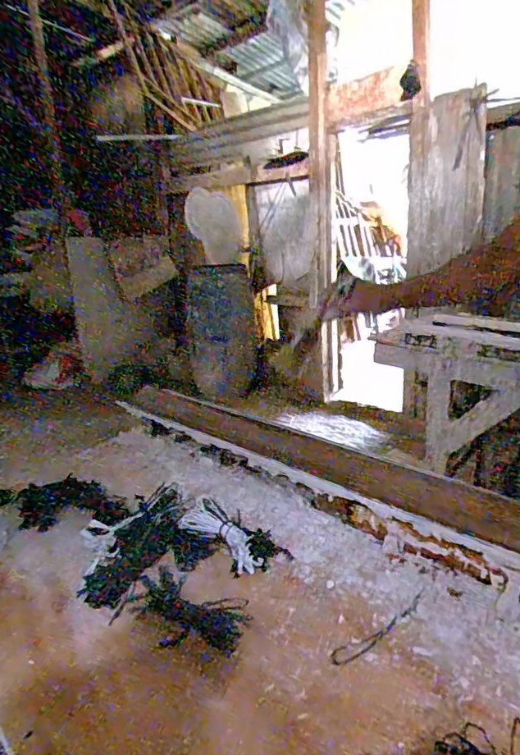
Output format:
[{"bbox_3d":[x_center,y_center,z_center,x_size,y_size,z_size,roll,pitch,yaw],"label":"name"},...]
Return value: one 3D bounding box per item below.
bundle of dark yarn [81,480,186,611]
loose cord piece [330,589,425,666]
[{"bbox_3d":[-0.157,0.218,0.603,0.058,0.033,0.177,9,41,31],"label":"bundle of dark yarn"},{"bbox_3d":[0.139,0.276,0.504,0.148,0.004,0.021,-15,22,-29],"label":"loose cord piece"}]

